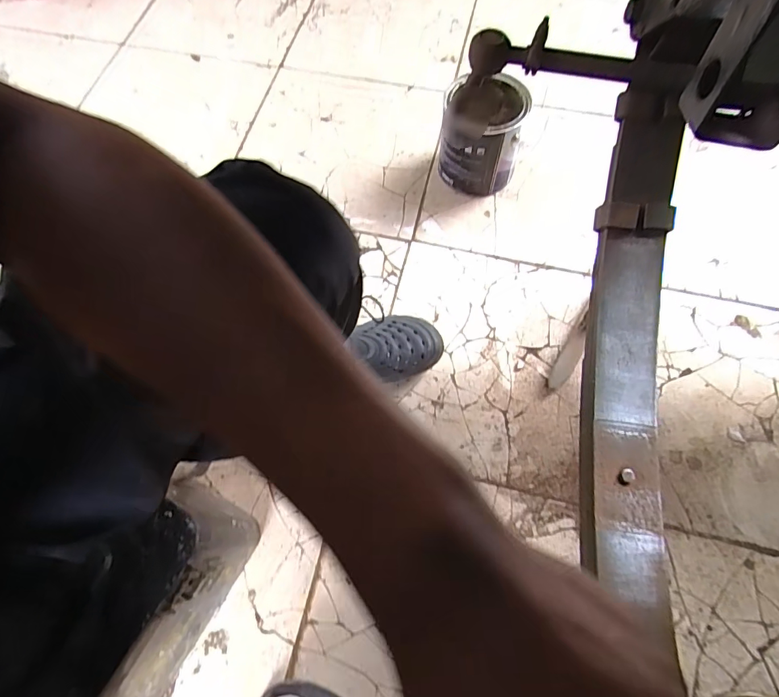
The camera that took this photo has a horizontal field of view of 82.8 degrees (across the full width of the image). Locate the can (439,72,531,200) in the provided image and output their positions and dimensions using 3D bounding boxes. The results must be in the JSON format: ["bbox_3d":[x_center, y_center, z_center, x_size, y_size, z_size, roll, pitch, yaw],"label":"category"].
[{"bbox_3d":[0.171,-0.392,0.848,0.144,0.188,0.128,2,68,3],"label":"can"}]

